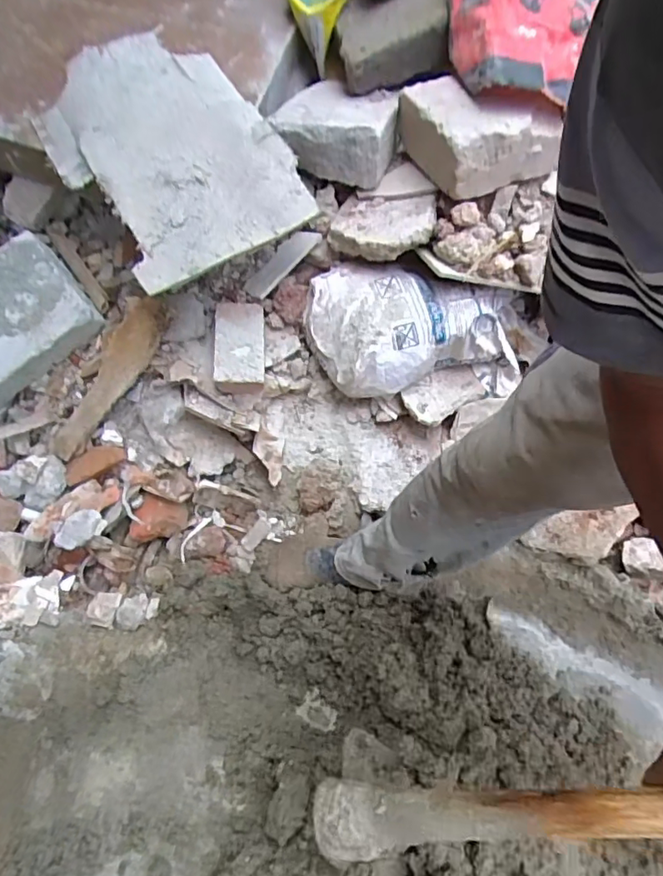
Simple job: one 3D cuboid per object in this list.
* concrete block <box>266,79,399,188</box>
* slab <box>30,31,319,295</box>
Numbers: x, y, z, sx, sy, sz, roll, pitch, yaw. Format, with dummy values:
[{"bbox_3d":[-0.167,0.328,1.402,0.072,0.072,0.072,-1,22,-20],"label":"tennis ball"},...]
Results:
[{"bbox_3d":[0.007,-0.533,0.972,0.205,0.109,0.132,9,51,4],"label":"concrete block"},{"bbox_3d":[-0.257,-0.460,0.884,0.325,0.031,0.412,-29,84,-10],"label":"slab"}]

